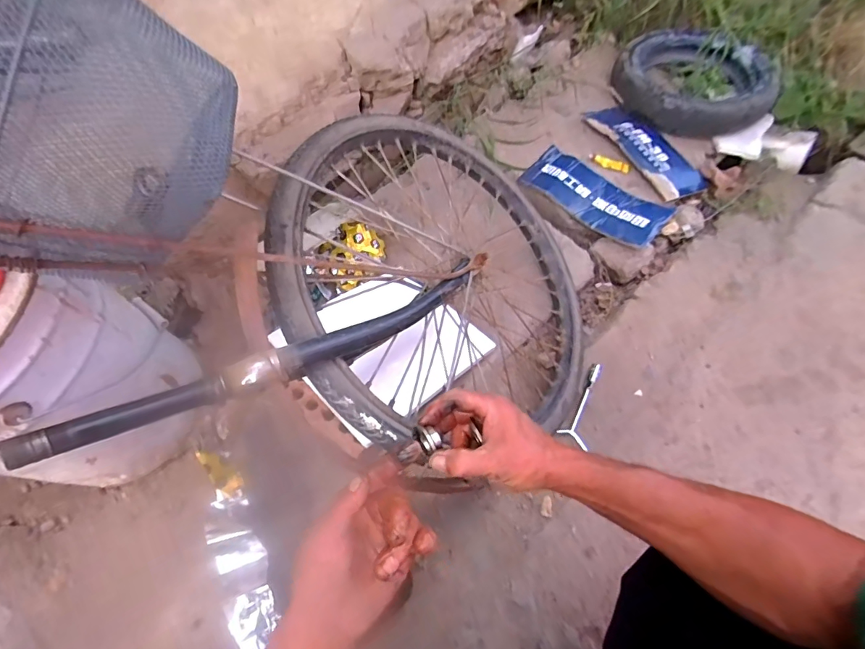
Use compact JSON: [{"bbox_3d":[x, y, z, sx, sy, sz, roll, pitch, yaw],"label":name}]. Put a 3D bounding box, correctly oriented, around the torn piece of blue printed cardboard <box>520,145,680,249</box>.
[{"bbox_3d":[0.347,-0.278,0.978,0.150,0.039,0.313,-39,68,-16],"label":"torn piece of blue printed cardboard"}]

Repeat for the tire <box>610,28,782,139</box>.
[{"bbox_3d":[0.633,-0.616,1.093,0.371,0.073,0.367,5,64,4],"label":"tire"}]

